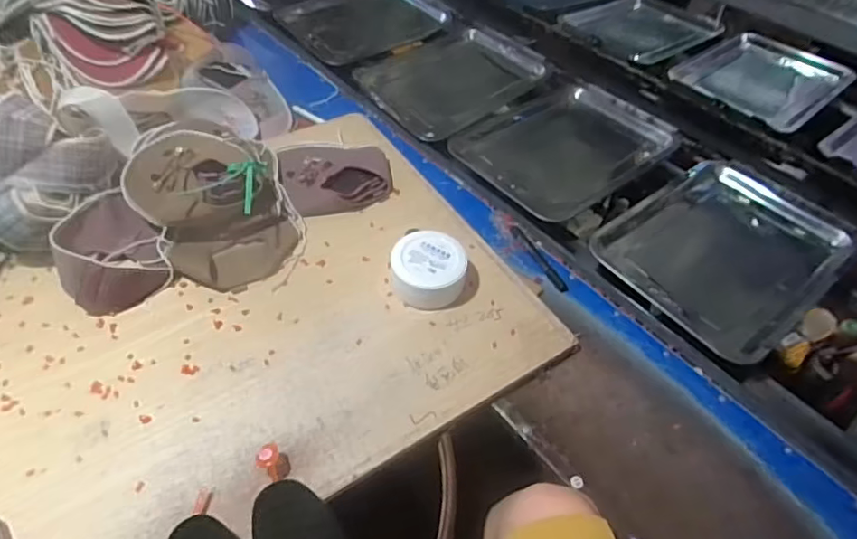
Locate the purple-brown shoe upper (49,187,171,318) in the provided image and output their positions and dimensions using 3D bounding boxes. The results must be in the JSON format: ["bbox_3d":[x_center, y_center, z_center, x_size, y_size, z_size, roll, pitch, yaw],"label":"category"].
[{"bbox_3d":[-0.430,-0.030,0.735,0.130,0.078,0.165,-31,59,-26],"label":"purple-brown shoe upper"}]

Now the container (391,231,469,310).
[{"bbox_3d":[0.000,0.001,0.752,0.099,0.063,0.090,2,51,-3],"label":"container"}]

